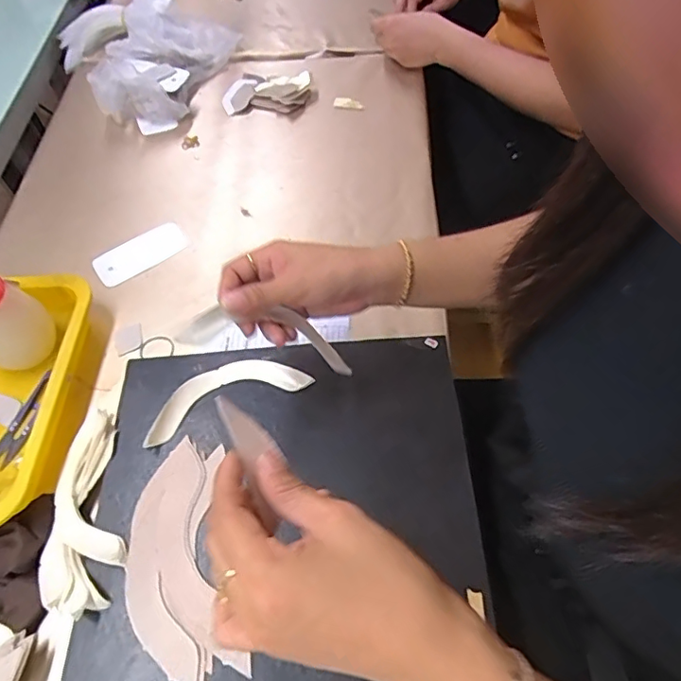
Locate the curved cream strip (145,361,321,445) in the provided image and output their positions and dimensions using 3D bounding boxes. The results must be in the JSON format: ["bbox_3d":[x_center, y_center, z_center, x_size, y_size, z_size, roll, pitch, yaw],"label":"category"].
[{"bbox_3d":[-0.104,0.045,0.484,0.148,0.008,0.048,-20,59,-10],"label":"curved cream strip"}]

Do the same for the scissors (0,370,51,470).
[{"bbox_3d":[-0.295,0.072,0.500,0.022,0.010,0.094,15,59,11],"label":"scissors"}]

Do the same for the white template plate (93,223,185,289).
[{"bbox_3d":[-0.231,-0.102,0.618,0.105,0.011,0.056,-34,64,-19],"label":"white template plate"}]

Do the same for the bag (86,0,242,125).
[{"bbox_3d":[-0.254,-0.411,0.770,0.141,0.080,0.225,13,59,10],"label":"bag"}]

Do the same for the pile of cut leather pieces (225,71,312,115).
[{"bbox_3d":[-0.103,-0.354,0.759,0.117,0.024,0.070,-4,57,-1],"label":"pile of cut leather pieces"}]

